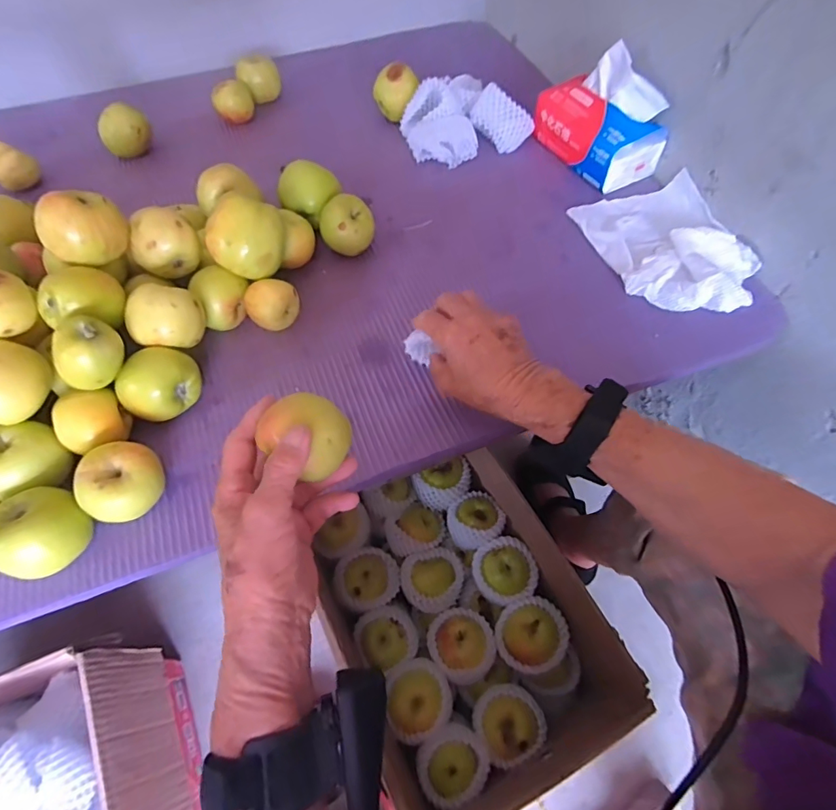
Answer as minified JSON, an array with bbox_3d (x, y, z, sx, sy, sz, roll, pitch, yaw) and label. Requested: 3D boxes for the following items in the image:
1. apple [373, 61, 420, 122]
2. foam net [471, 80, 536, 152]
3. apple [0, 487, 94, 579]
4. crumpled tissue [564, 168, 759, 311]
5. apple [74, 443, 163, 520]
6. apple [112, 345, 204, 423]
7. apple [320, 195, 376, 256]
[{"bbox_3d":[-0.031,-0.440,0.671,0.063,0.065,0.049,-2,59,-1],"label":"apple"},{"bbox_3d":[0.114,-0.391,0.643,0.085,0.024,0.057,44,104,2],"label":"foam net"},{"bbox_3d":[-0.296,0.097,0.367,0.060,0.050,0.062,0,59,0],"label":"apple"},{"bbox_3d":[0.289,-0.186,0.539,0.146,0.034,0.199,-16,61,-9],"label":"crumpled tissue"},{"bbox_3d":[-0.241,0.065,0.387,0.051,0.055,0.060,36,66,19],"label":"apple"},{"bbox_3d":[-0.233,-0.017,0.430,0.050,0.058,0.066,17,61,10],"label":"apple"},{"bbox_3d":[-0.079,-0.199,0.534,0.061,0.059,0.053,-12,60,-7],"label":"apple"}]

